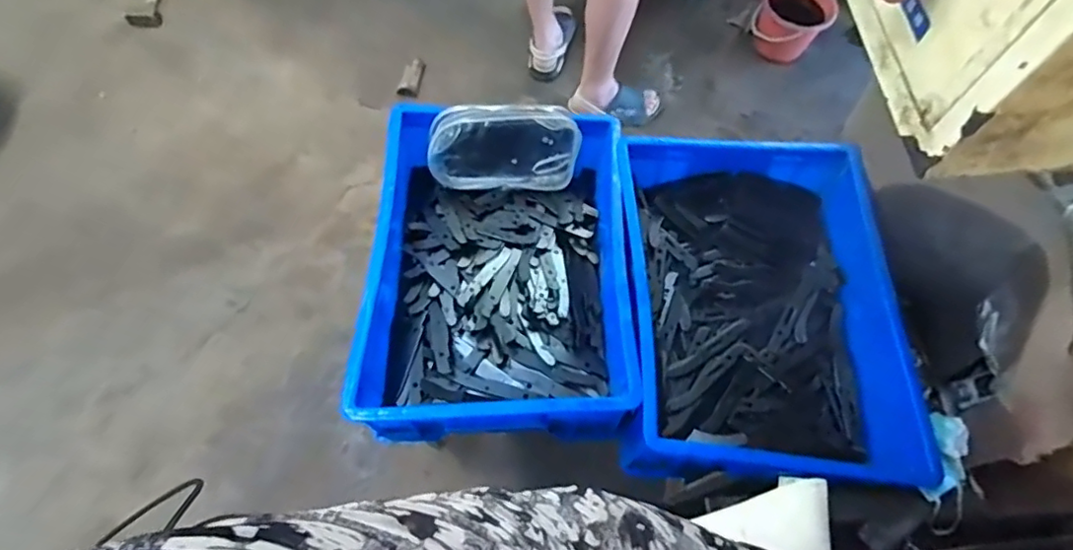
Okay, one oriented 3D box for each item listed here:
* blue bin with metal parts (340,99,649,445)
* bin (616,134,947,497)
[{"bbox_3d":[-0.035,-0.017,0.703,0.299,0.106,0.402,3,66,0],"label":"blue bin with metal parts"},{"bbox_3d":[0.271,0.028,0.687,0.336,0.102,0.421,4,66,0],"label":"bin"}]

